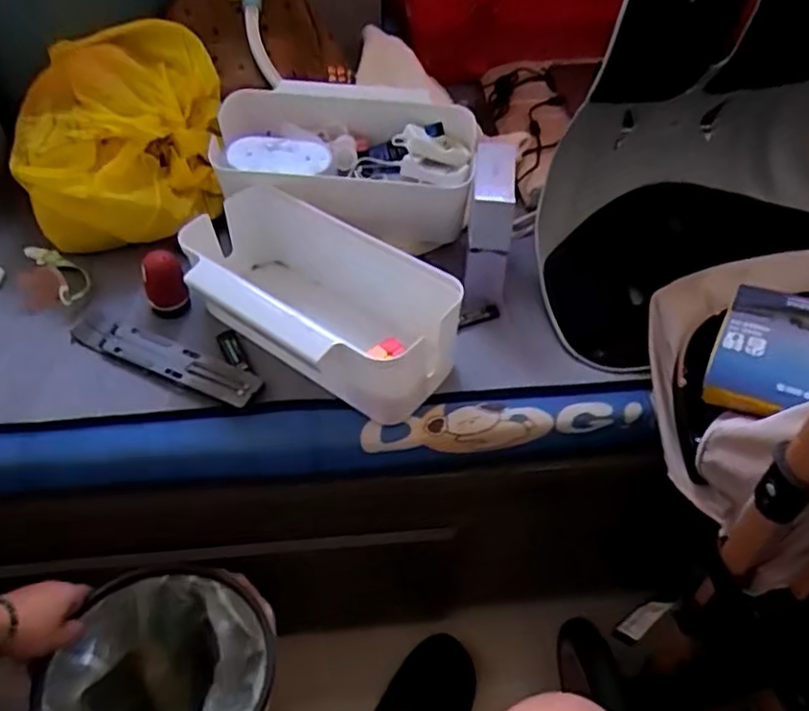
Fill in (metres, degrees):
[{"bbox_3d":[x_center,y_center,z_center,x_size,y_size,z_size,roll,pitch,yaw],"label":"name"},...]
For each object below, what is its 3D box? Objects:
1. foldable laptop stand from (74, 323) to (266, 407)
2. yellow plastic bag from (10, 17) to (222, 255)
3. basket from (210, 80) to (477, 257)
[{"bbox_3d":[-0.279,0.004,0.798,0.239,0.019,0.048,20,51,17],"label":"foldable laptop stand"},{"bbox_3d":[-0.384,-0.277,0.928,0.276,0.194,0.253,-11,49,-10],"label":"yellow plastic bag"},{"bbox_3d":[-0.081,-0.248,0.910,0.341,0.142,0.187,1,48,0],"label":"basket"}]

